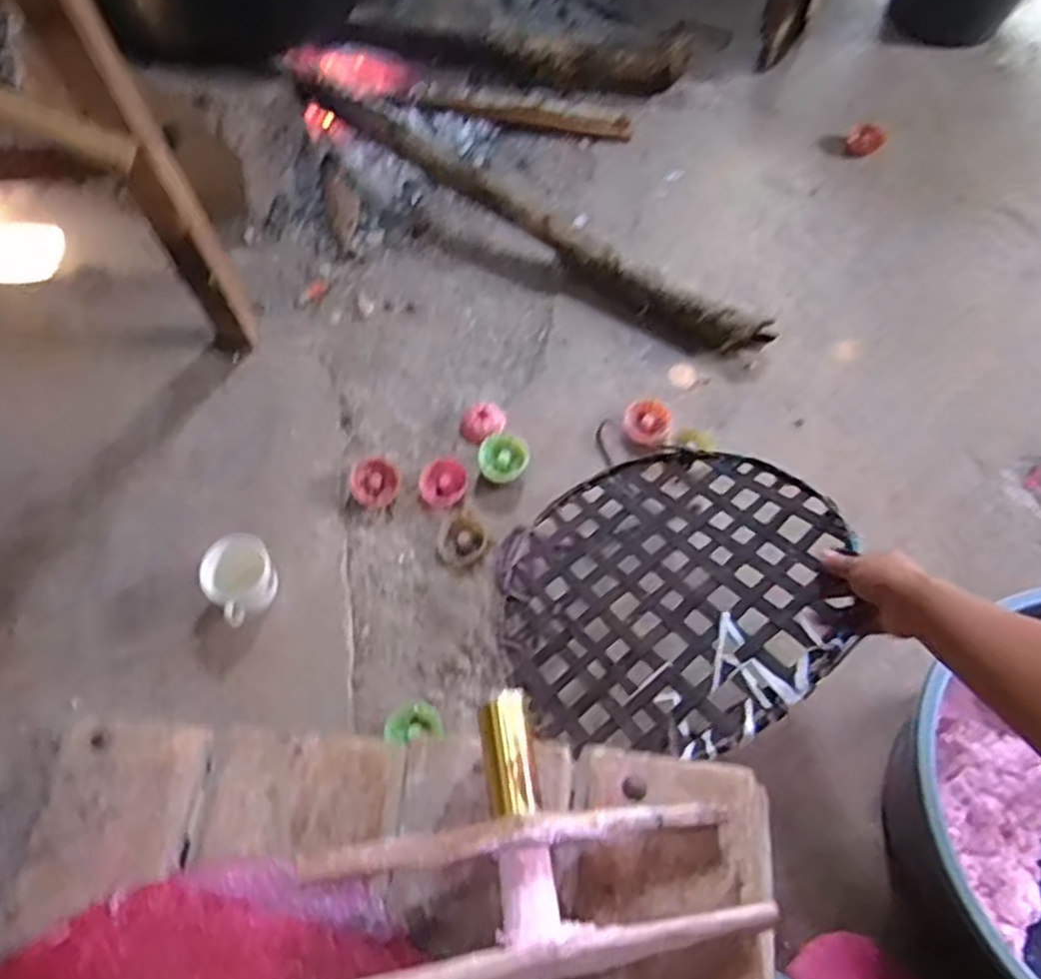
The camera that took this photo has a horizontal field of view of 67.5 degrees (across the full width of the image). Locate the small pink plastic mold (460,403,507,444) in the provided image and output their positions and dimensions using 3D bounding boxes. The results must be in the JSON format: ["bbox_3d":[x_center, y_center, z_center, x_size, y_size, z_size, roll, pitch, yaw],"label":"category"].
[{"bbox_3d":[-0.050,-0.089,1.062,0.059,0.030,0.053,4,61,1],"label":"small pink plastic mold"}]

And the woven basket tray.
[{"bbox_3d":[0.157,0.109,0.848,0.367,0.041,0.373,-25,42,14],"label":"woven basket tray"}]

